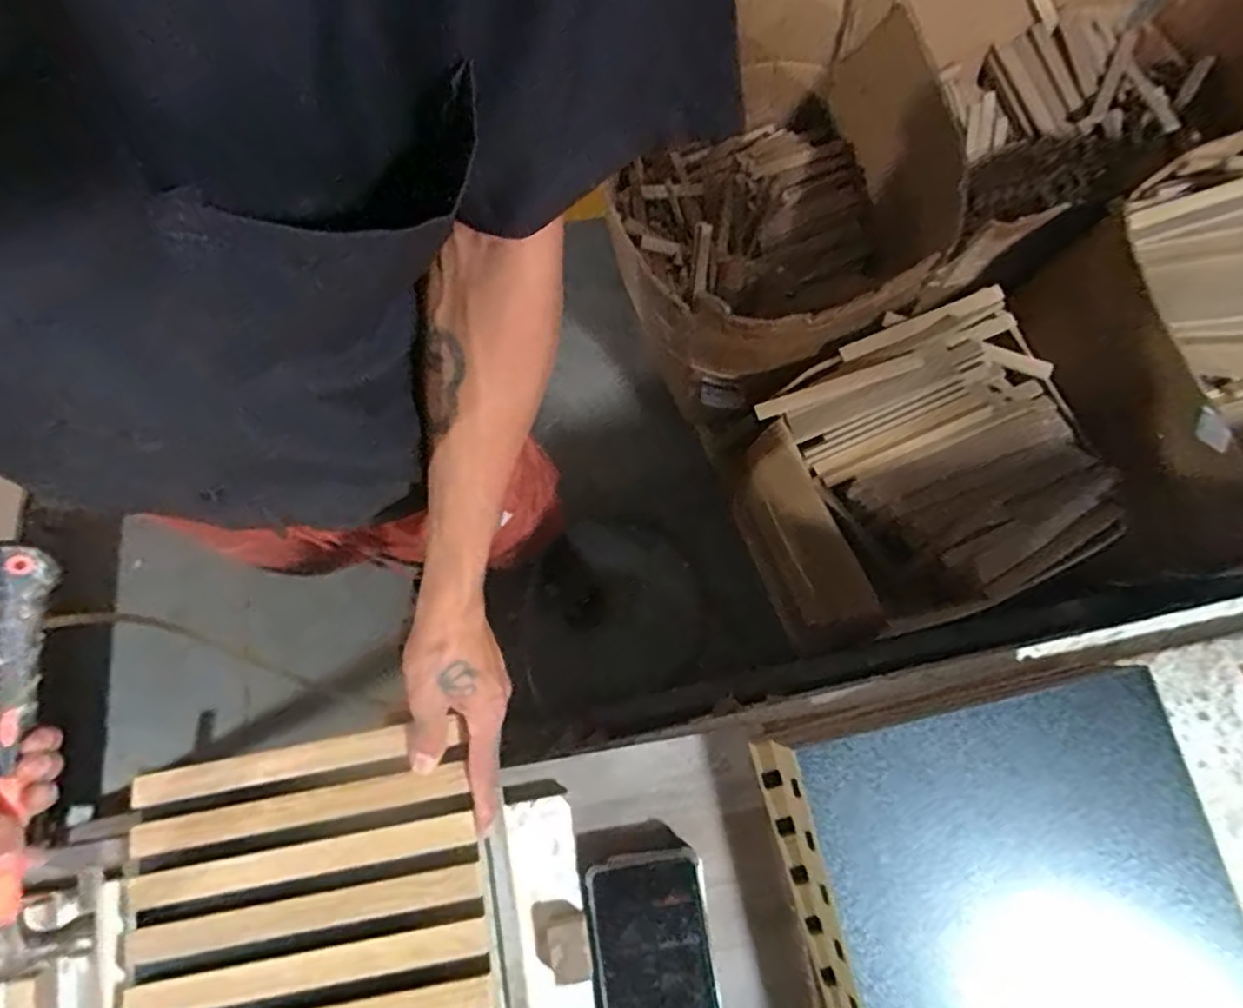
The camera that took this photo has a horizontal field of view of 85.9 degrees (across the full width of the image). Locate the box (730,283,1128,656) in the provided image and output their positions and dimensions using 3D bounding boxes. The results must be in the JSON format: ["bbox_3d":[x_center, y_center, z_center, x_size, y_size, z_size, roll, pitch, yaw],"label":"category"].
[{"bbox_3d":[0.417,-0.029,1.082,0.397,0.406,0.366,-22,78,-3],"label":"box"}]

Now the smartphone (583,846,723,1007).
[{"bbox_3d":[0.024,0.324,0.442,0.080,0.010,0.162,-10,74,2],"label":"smartphone"}]

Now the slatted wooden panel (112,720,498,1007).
[{"bbox_3d":[-0.209,0.330,0.421,0.259,0.018,0.331,-11,70,-1],"label":"slatted wooden panel"}]

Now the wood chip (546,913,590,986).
[{"bbox_3d":[-0.035,0.297,0.447,0.025,0.017,0.038,-11,78,-1],"label":"wood chip"}]

